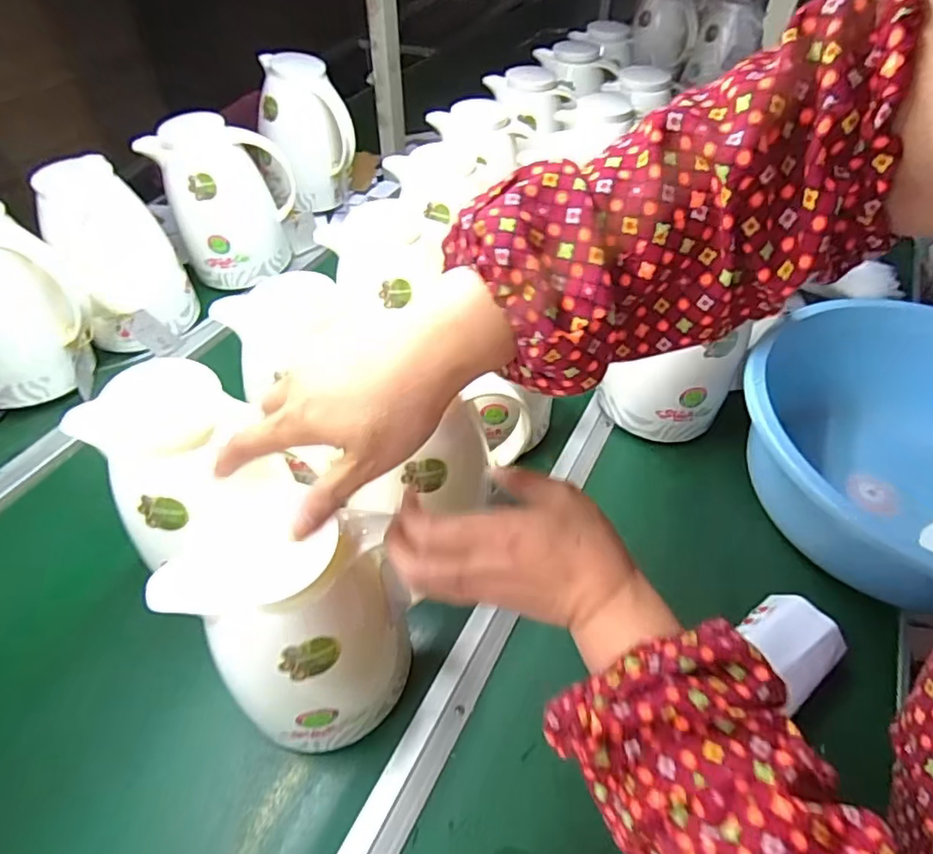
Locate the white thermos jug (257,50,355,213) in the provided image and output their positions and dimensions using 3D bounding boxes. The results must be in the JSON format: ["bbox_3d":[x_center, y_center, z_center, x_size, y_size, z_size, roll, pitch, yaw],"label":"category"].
[{"bbox_3d":[-0.278,-0.509,0.992,0.153,0.200,0.152,-10,51,-9],"label":"white thermos jug"}]

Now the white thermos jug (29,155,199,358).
[{"bbox_3d":[-0.449,-0.217,0.734,0.136,0.193,0.159,-26,55,-22],"label":"white thermos jug"}]

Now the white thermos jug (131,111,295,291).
[{"bbox_3d":[-0.348,-0.333,0.839,0.188,0.204,0.118,-14,51,-12],"label":"white thermos jug"}]

